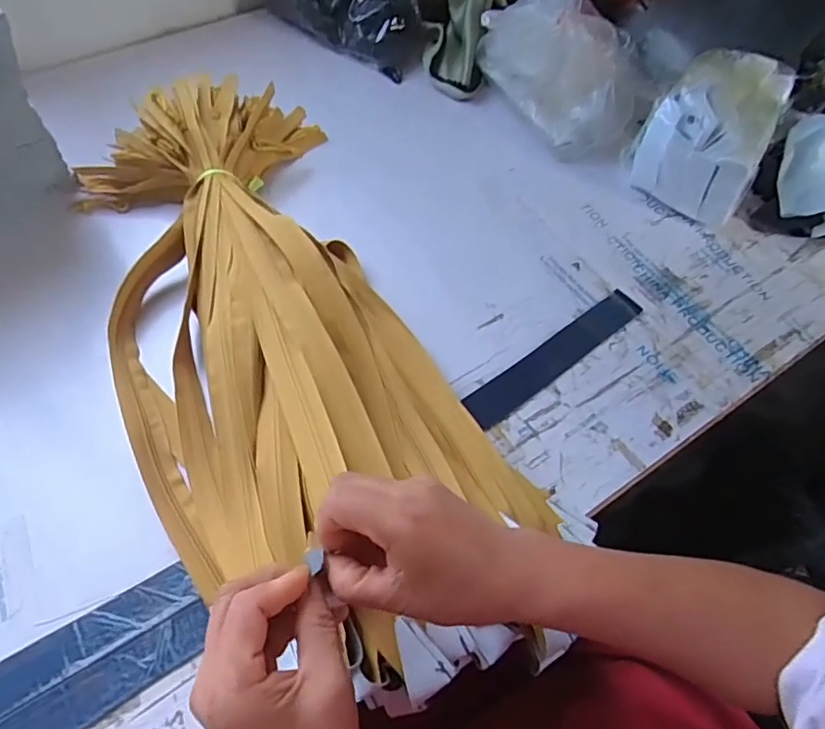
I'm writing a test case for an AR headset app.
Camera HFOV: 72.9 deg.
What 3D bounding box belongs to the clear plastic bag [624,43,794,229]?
[{"bbox_3d":[0.370,-0.290,0.694,0.138,0.119,0.208,31,63,13],"label":"clear plastic bag"}]

